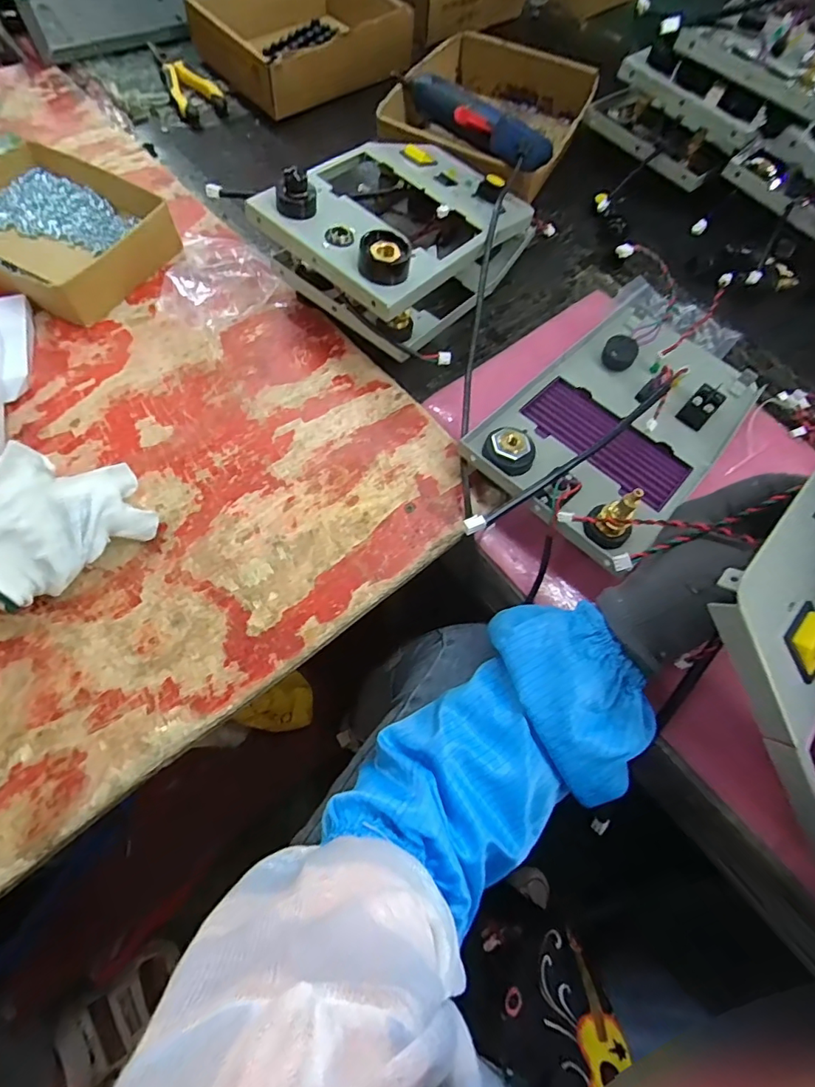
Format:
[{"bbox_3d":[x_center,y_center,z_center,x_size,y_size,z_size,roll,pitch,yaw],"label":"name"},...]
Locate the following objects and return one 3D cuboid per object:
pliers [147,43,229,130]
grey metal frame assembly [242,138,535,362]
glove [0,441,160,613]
[{"bbox_3d":[-0.263,-0.557,0.605,0.057,0.023,0.154,-23,69,-11],"label":"pliers"},{"bbox_3d":[0.002,-0.272,0.443,0.163,0.092,0.223,34,69,13],"label":"grey metal frame assembly"},{"bbox_3d":[-0.232,-0.006,0.338,0.095,0.056,0.113,15,67,5],"label":"glove"}]

